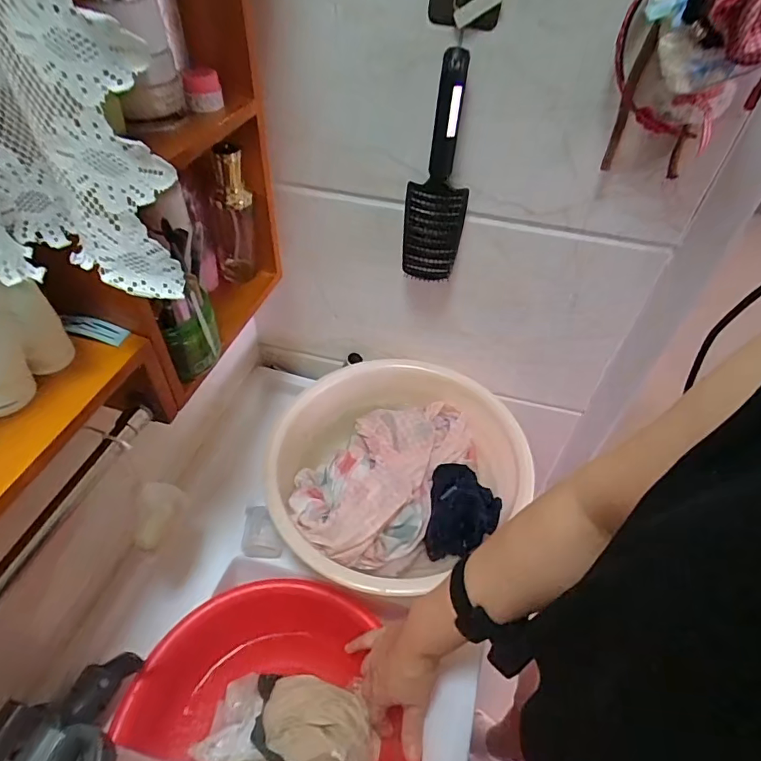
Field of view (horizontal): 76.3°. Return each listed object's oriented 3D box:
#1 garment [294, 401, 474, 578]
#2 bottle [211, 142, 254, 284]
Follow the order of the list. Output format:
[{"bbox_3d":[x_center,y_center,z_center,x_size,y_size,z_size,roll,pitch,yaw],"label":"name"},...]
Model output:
[{"bbox_3d":[0.010,0.127,0.691,0.190,0.061,0.292,25,51,18],"label":"garment"},{"bbox_3d":[-0.168,-0.185,0.553,0.046,0.170,0.041,-12,49,-14],"label":"bottle"}]

